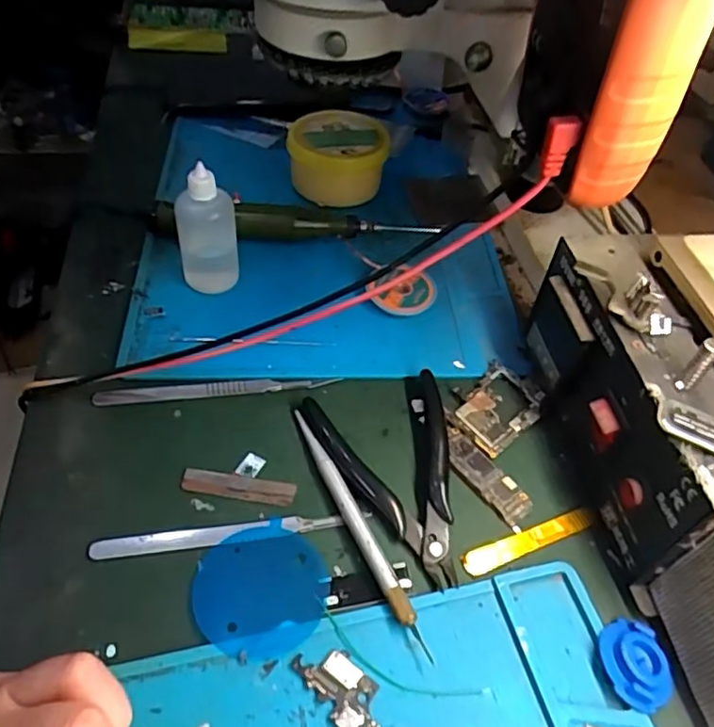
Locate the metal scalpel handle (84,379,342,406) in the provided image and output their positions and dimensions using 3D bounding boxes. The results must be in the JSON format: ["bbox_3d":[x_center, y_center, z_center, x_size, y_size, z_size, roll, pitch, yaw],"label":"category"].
[{"bbox_3d":[-0.081,0.014,0.353,0.133,0.004,0.009,-4,48,-9],"label":"metal scalpel handle"}]

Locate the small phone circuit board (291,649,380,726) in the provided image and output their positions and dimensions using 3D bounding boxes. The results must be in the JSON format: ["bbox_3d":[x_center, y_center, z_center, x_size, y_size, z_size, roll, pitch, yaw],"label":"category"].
[{"bbox_3d":[-0.006,0.133,0.254,0.022,0.004,0.041,-32,58,-29],"label":"small phone circuit board"}]

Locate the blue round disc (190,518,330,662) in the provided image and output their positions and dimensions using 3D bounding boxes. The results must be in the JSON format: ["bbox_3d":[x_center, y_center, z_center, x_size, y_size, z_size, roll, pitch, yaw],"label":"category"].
[{"bbox_3d":[-0.043,0.101,0.279,0.059,0.004,0.059,3,48,-3],"label":"blue round disc"}]

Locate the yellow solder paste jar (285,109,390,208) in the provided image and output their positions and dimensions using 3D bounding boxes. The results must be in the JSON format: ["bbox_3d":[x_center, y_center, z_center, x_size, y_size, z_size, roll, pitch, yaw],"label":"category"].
[{"bbox_3d":[-0.018,-0.160,0.477,0.073,0.043,0.068,3,48,-3],"label":"yellow solder paste jar"}]

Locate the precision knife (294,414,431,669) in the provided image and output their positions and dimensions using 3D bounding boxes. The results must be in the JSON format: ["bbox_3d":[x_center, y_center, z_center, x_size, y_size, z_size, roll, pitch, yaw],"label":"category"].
[{"bbox_3d":[-0.001,0.076,0.304,0.009,0.008,0.138,-17,52,-20],"label":"precision knife"}]

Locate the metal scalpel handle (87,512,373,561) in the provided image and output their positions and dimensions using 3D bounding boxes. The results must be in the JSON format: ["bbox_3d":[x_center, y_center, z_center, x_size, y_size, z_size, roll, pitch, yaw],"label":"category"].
[{"bbox_3d":[-0.059,0.081,0.297,0.129,0.004,0.011,-5,49,-10],"label":"metal scalpel handle"}]

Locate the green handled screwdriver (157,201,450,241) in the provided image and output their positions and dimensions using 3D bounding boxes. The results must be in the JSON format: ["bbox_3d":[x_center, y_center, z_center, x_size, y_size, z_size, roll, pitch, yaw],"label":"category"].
[{"bbox_3d":[-0.043,-0.097,0.443,0.198,0.026,0.022,3,48,-3],"label":"green handled screwdriver"}]

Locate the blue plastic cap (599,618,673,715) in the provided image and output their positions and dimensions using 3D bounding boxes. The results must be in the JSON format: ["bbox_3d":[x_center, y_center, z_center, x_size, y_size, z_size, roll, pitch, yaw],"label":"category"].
[{"bbox_3d":[0.120,0.129,0.266,0.029,0.008,0.035,-1,48,-6],"label":"blue plastic cap"}]

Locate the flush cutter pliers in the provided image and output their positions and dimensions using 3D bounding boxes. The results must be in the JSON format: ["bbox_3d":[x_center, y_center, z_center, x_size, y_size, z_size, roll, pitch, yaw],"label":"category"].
[{"bbox_3d":[0.025,0.057,0.323,0.075,0.007,0.117,-12,50,-16],"label":"flush cutter pliers"}]

